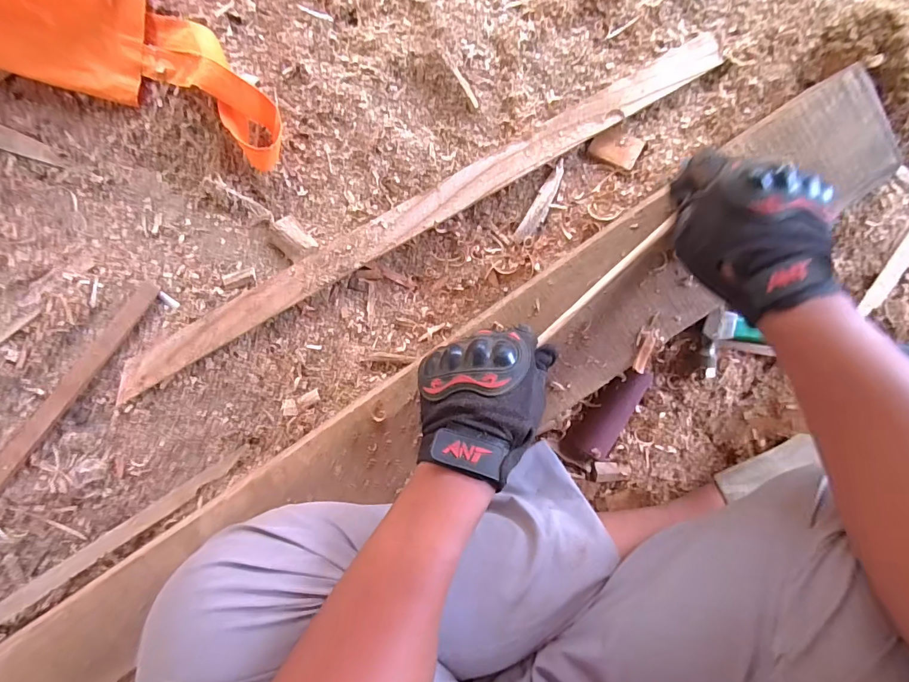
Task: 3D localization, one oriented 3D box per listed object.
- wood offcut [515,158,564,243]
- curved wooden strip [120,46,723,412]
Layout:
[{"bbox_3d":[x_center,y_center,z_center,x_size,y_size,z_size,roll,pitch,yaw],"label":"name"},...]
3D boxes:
[{"bbox_3d":[0.097,-0.148,0.482,0.021,0.005,0.095,30,93,-2],"label":"wood offcut"},{"bbox_3d":[-0.045,-0.136,0.474,0.699,0.022,0.045,-29,94,2],"label":"curved wooden strip"}]

